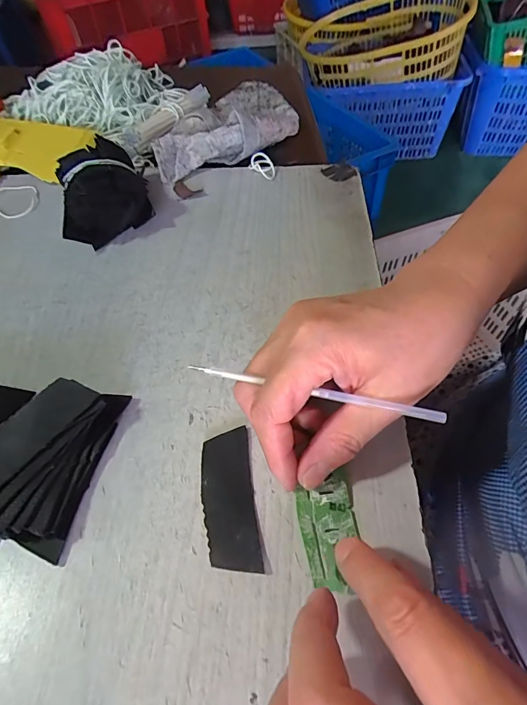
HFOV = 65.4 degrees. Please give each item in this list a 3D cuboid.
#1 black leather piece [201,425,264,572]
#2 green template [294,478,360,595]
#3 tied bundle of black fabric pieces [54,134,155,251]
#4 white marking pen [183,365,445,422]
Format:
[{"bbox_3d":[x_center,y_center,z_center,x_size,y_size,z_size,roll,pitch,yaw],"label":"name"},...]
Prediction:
[{"bbox_3d":[-0.019,0.075,0.215,0.027,0.004,0.072,-8,54,-2],"label":"black leather piece"},{"bbox_3d":[0.033,0.088,0.198,0.027,0.005,0.047,-9,54,-3],"label":"green template"},{"bbox_3d":[-0.141,-0.140,0.352,0.071,0.054,0.084,-23,56,-13],"label":"tied bundle of black fabric pieces"},{"bbox_3d":[0.021,0.018,0.200,0.126,0.005,0.004,10,55,16],"label":"white marking pen"}]

